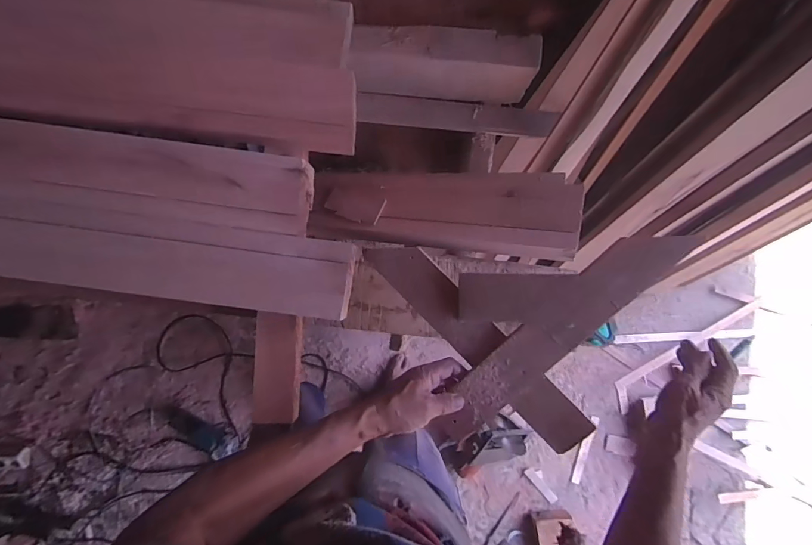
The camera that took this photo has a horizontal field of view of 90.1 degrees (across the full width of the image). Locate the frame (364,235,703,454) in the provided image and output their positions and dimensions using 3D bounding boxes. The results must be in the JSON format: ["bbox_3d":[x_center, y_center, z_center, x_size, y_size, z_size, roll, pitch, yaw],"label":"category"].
[{"bbox_3d":[0.144,0.090,0.518,0.342,0.050,0.248,-2,97,15],"label":"frame"}]

